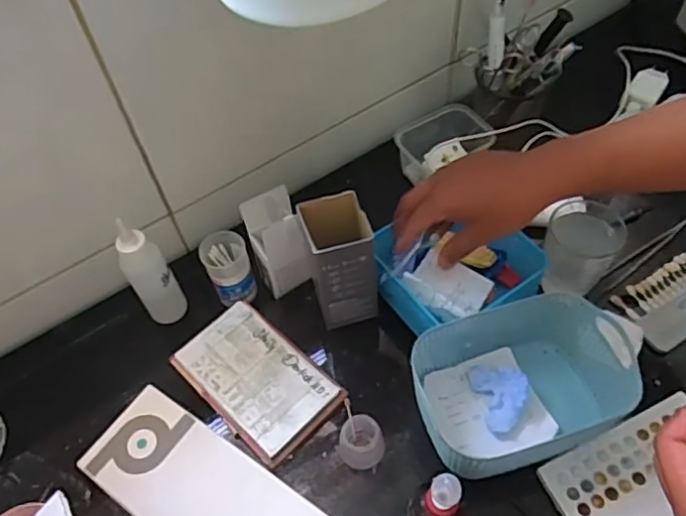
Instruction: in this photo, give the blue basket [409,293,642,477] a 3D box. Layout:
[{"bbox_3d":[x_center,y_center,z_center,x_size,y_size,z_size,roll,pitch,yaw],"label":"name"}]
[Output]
[{"bbox_3d":[0.150,0.102,0.510,0.170,0.069,0.129,-19,54,-9],"label":"blue basket"}]

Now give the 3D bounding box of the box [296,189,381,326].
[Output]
[{"bbox_3d":[-0.002,0.007,0.551,0.060,0.124,0.063,-13,54,-5],"label":"box"}]

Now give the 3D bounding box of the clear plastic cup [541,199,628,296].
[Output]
[{"bbox_3d":[0.222,-0.006,0.565,0.062,0.089,0.057,-2,53,3],"label":"clear plastic cup"}]

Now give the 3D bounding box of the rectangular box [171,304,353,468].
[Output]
[{"bbox_3d":[-0.082,0.113,0.562,0.147,0.013,0.093,37,64,27],"label":"rectangular box"}]

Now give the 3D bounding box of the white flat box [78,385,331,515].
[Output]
[{"bbox_3d":[-0.111,0.200,0.495,0.213,0.030,0.089,27,60,22],"label":"white flat box"}]

